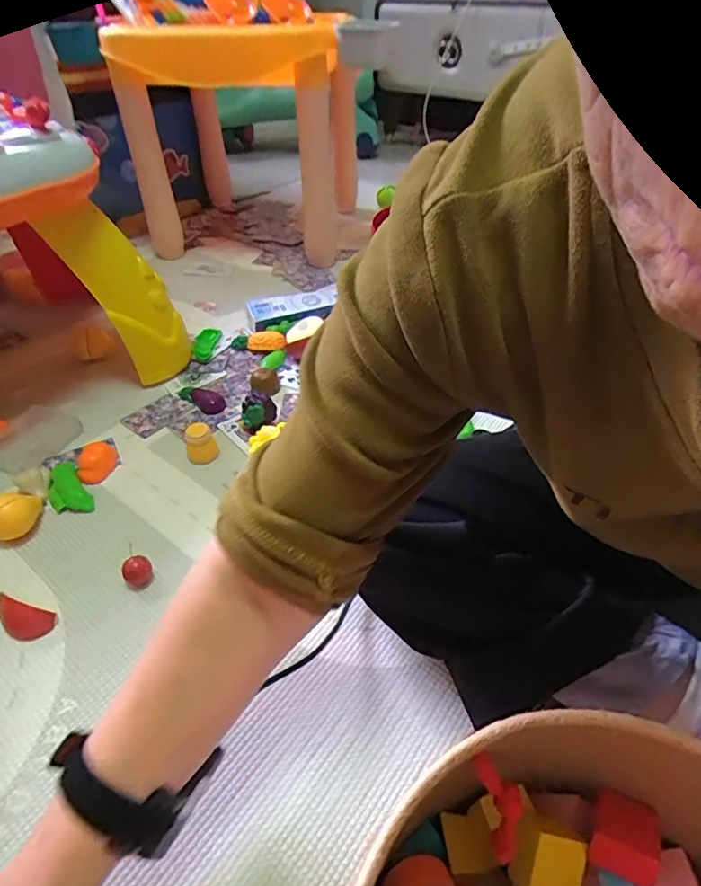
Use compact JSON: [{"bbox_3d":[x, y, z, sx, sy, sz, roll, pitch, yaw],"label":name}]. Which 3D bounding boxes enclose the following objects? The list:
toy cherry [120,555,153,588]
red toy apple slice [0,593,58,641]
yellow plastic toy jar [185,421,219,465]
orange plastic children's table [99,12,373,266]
[{"bbox_3d":[-0.211,0.128,0.504,0.027,0.024,0.021,-26,49,-25],"label":"toy cherry"},{"bbox_3d":[-0.301,0.162,0.466,0.052,0.026,0.026,10,44,11],"label":"red toy apple slice"},{"bbox_3d":[-0.185,0.001,0.628,0.036,0.044,0.031,-18,46,-18],"label":"yellow plastic toy jar"},{"bbox_3d":[-0.211,-0.642,1.073,0.405,0.379,0.404,3,42,4],"label":"orange plastic children's table"}]

